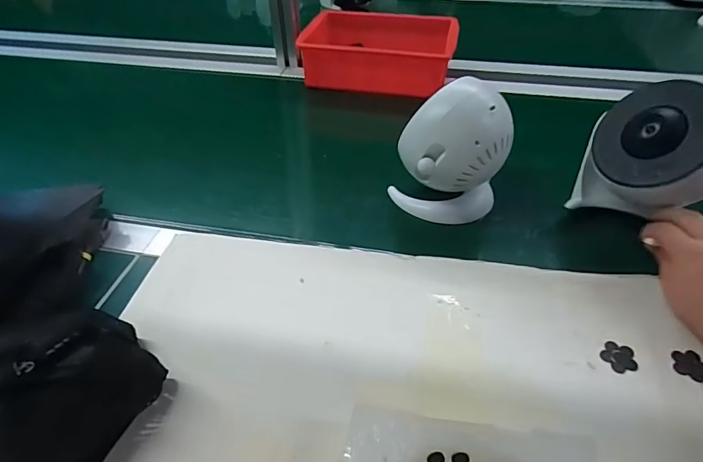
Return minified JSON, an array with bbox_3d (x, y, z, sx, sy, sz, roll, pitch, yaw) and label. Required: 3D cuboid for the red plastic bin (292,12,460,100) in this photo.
[{"bbox_3d":[0.044,-0.301,0.735,0.248,0.071,0.151,7,45,9],"label":"red plastic bin"}]

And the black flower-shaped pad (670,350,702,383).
[{"bbox_3d":[0.262,0.104,0.334,0.026,0.004,0.026,0,43,1],"label":"black flower-shaped pad"}]

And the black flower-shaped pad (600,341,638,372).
[{"bbox_3d":[0.212,0.099,0.343,0.025,0.004,0.025,-6,43,-6],"label":"black flower-shaped pad"}]

